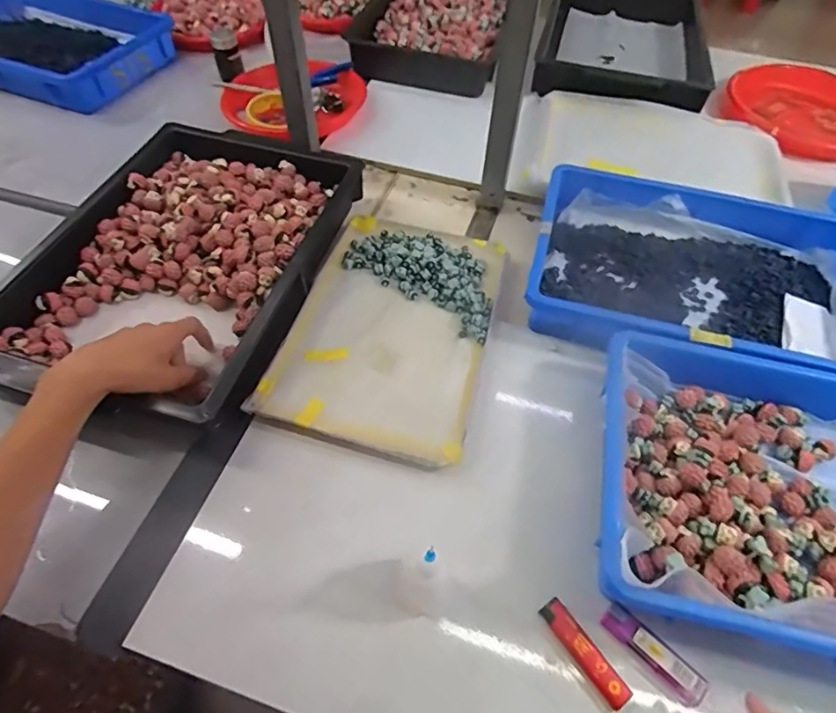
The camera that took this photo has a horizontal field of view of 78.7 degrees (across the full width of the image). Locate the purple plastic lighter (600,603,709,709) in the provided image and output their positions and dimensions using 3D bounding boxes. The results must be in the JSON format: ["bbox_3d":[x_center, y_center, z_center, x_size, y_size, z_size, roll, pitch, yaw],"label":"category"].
[{"bbox_3d":[0.176,0.222,0.381,0.022,0.014,0.079,-38,64,-25],"label":"purple plastic lighter"}]

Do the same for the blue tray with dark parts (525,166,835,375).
[{"bbox_3d":[0.328,-0.092,0.576,0.379,0.056,0.245,14,55,8],"label":"blue tray with dark parts"}]

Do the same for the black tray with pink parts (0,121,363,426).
[{"bbox_3d":[-0.252,-0.112,0.567,0.273,0.067,0.382,13,57,8],"label":"black tray with pink parts"}]

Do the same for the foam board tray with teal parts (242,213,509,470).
[{"bbox_3d":[-0.025,-0.040,0.551,0.201,0.028,0.306,13,55,7],"label":"foam board tray with teal parts"}]

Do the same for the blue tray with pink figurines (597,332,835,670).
[{"bbox_3d":[0.339,0.120,0.426,0.359,0.067,0.241,13,55,7],"label":"blue tray with pink figurines"}]

